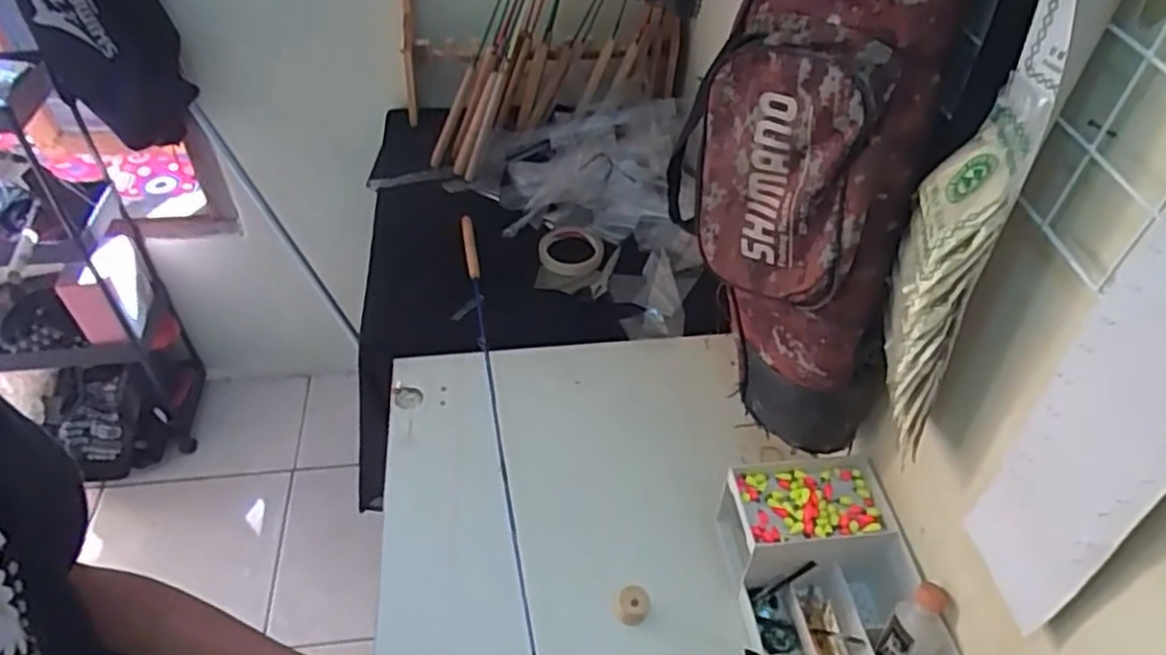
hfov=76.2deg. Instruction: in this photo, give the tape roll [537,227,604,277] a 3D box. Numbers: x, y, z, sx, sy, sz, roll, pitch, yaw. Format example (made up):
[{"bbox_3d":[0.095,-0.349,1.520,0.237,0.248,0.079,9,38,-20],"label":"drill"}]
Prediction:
[{"bbox_3d":[-0.019,-0.113,1.090,0.092,0.011,0.100,1,45,-1],"label":"tape roll"}]

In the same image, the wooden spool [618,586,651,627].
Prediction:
[{"bbox_3d":[0.050,0.275,0.731,0.031,0.031,0.029,1,45,-1],"label":"wooden spool"}]

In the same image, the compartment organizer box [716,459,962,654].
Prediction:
[{"bbox_3d":[0.223,0.254,0.707,0.179,0.100,0.239,-1,45,-3],"label":"compartment organizer box"}]

